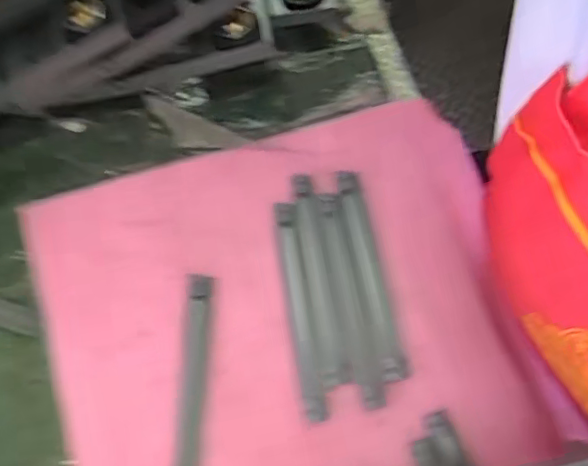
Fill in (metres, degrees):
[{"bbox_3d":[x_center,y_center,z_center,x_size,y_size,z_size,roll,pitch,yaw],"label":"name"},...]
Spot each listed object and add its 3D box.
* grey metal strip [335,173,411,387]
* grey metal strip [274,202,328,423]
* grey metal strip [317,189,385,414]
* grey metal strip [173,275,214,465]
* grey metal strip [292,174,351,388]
[{"bbox_3d":[0.051,0.025,0.389,0.017,0.004,0.146,-11,71,-3],"label":"grey metal strip"},{"bbox_3d":[0.003,0.049,0.381,0.015,0.005,0.145,-9,71,-3],"label":"grey metal strip"},{"bbox_3d":[0.037,0.041,0.383,0.018,0.004,0.145,-11,71,-3],"label":"grey metal strip"},{"bbox_3d":[-0.066,0.100,0.367,0.017,0.009,0.146,1,71,1],"label":"grey metal strip"},{"bbox_3d":[0.016,0.028,0.389,0.017,0.004,0.146,-9,71,-3],"label":"grey metal strip"}]

